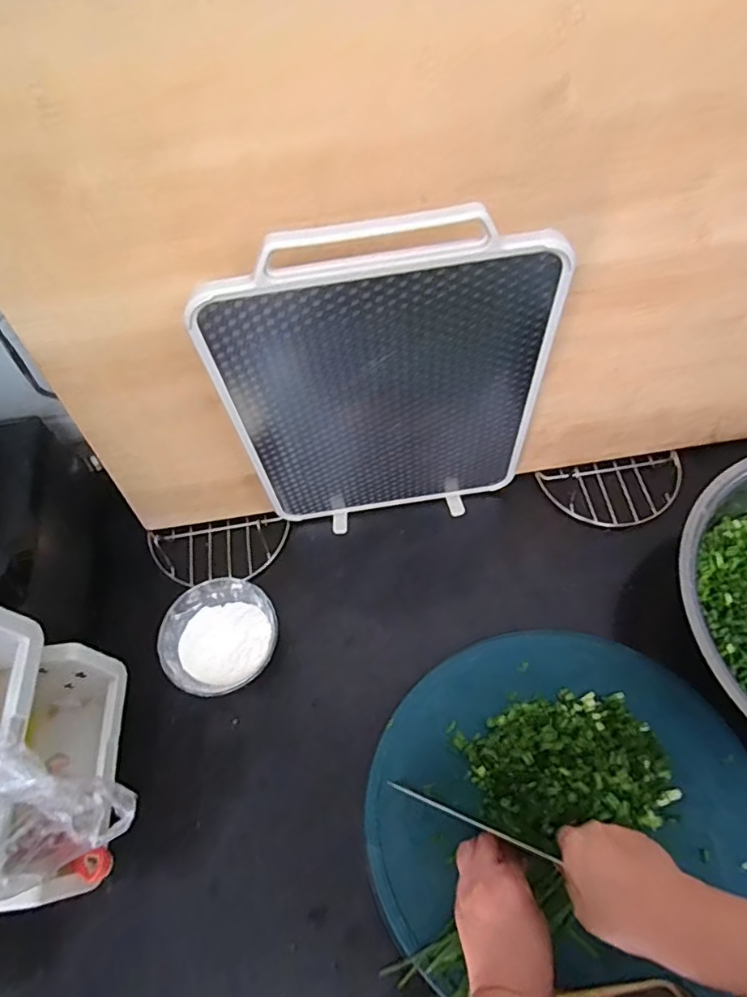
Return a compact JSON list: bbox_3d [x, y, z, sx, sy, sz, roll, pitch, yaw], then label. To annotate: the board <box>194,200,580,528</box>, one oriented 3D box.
[{"bbox_3d":[0.014,-0.086,0.538,0.285,0.382,0.017,-9,61,-1],"label":"board"}]

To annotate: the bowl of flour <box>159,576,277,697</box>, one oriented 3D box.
[{"bbox_3d":[-0.163,0.152,0.617,0.119,0.052,0.114,-2,61,3],"label":"bowl of flour"}]

